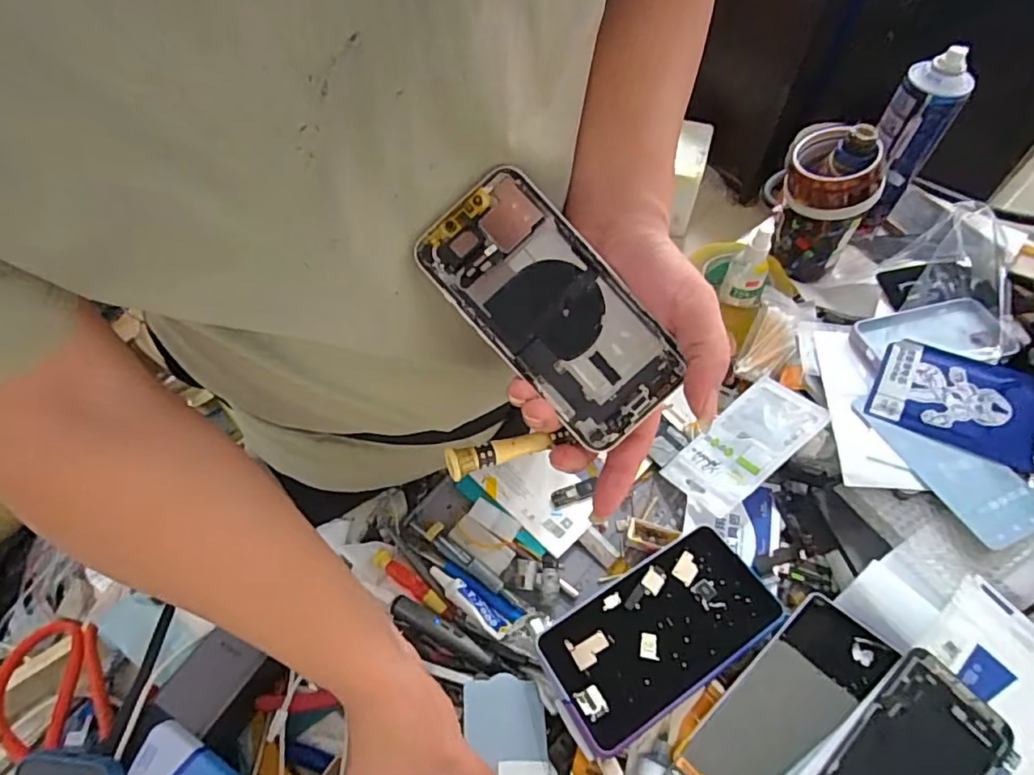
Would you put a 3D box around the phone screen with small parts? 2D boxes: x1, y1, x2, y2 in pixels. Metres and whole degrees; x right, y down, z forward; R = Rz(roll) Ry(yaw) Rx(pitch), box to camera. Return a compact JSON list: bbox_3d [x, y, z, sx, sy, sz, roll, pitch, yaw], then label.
[{"bbox_3d":[0.114,0.194,0.463,0.187,0.017,0.100,-29,61,-17],"label":"phone screen with small parts"}]

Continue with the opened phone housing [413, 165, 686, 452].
[{"bbox_3d":[0.017,-0.042,0.301,0.069,0.007,0.143,-43,91,0],"label":"opened phone housing"}]

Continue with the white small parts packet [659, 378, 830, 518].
[{"bbox_3d":[0.219,0.053,0.550,0.148,0.010,0.080,-38,40,-12],"label":"white small parts packet"}]

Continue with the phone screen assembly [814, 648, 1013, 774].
[{"bbox_3d":[0.232,0.230,0.343,0.138,0.011,0.071,-33,72,-21],"label":"phone screen assembly"}]

